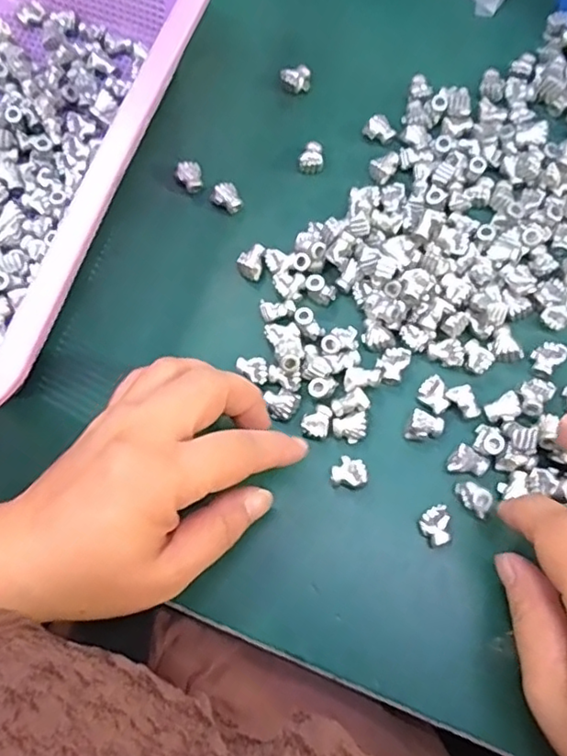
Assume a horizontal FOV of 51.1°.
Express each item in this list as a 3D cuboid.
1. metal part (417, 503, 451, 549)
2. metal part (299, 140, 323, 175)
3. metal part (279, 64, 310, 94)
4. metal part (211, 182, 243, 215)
[{"bbox_3d":[0.071,0.069,0.275,0.015,0.011,0.017,-28,74,-7],"label":"metal part"},{"bbox_3d":[0.016,-0.129,0.345,0.014,0.010,0.018,4,73,3],"label":"metal part"},{"bbox_3d":[0.008,-0.184,0.364,0.019,0.008,0.015,-13,73,-3],"label":"metal part"},{"bbox_3d":[-0.032,-0.102,0.335,0.014,0.009,0.016,-34,75,-9],"label":"metal part"}]

